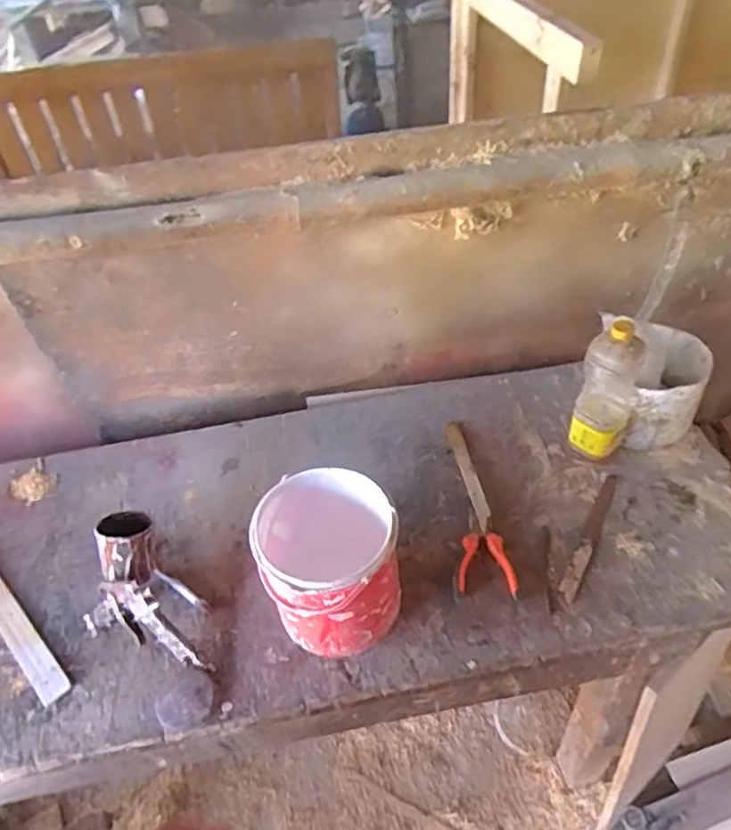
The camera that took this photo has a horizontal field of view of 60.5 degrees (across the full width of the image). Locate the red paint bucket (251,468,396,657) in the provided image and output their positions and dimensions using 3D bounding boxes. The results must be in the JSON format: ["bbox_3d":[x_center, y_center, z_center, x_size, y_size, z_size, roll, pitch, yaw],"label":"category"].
[{"bbox_3d":[-0.047,0.205,0.837,0.169,0.196,0.169,-5,44,5],"label":"red paint bucket"}]

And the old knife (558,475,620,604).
[{"bbox_3d":[0.342,0.180,0.948,0.027,0.007,0.242,19,51,26],"label":"old knife"}]

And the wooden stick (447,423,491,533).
[{"bbox_3d":[0.171,0.096,1.040,0.026,0.013,0.220,-11,44,-2],"label":"wooden stick"}]

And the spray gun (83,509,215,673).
[{"bbox_3d":[-0.314,0.261,0.871,0.142,0.140,0.241,-35,50,-24],"label":"spray gun"}]

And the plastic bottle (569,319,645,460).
[{"bbox_3d":[0.373,-0.030,0.975,0.083,0.253,0.059,17,50,24],"label":"plastic bottle"}]

